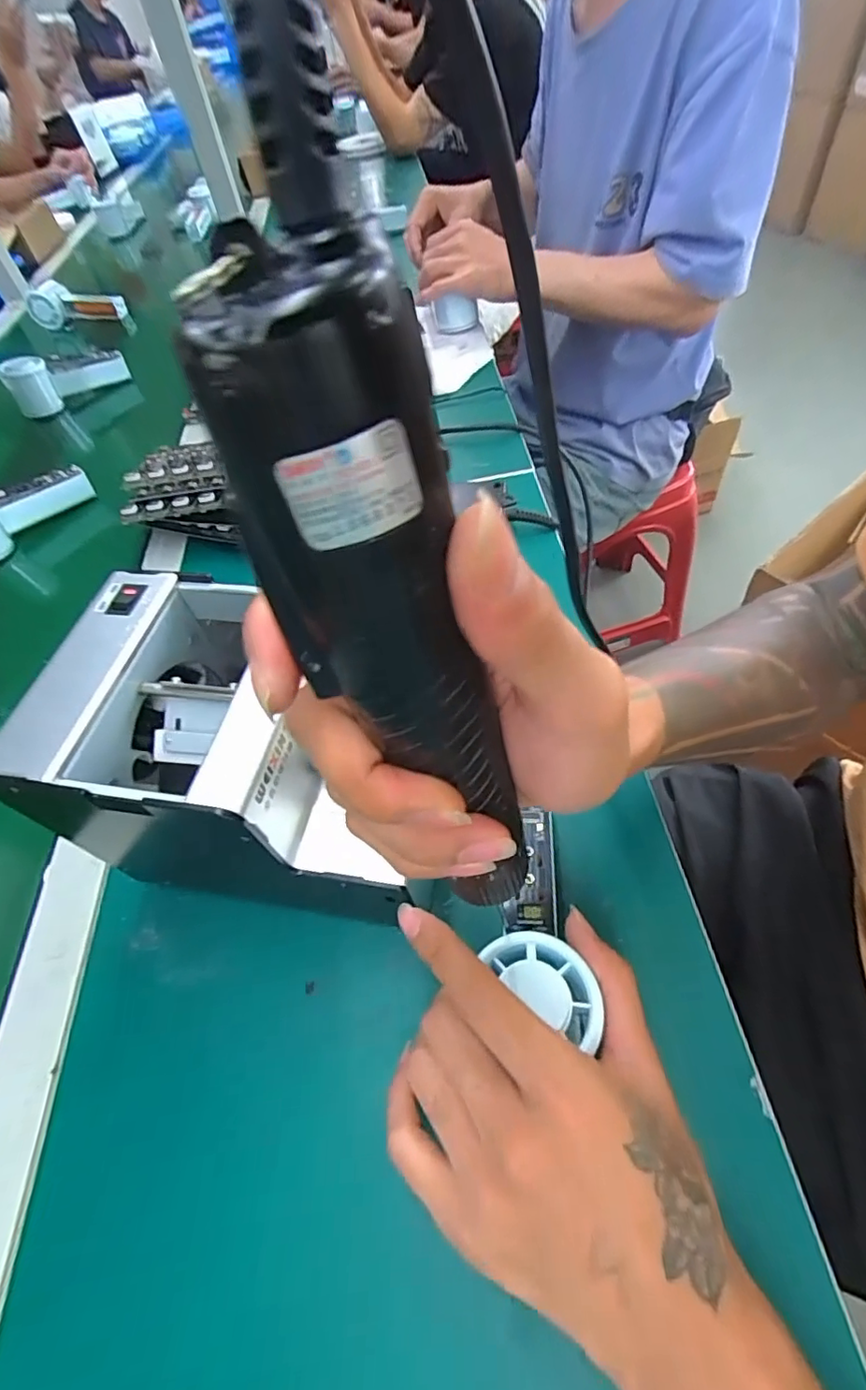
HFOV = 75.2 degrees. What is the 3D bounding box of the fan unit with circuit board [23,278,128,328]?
[{"bbox_3d":[-0.590,-0.649,0.930,0.145,0.058,0.028,-10,59,-4],"label":"fan unit with circuit board"}]

